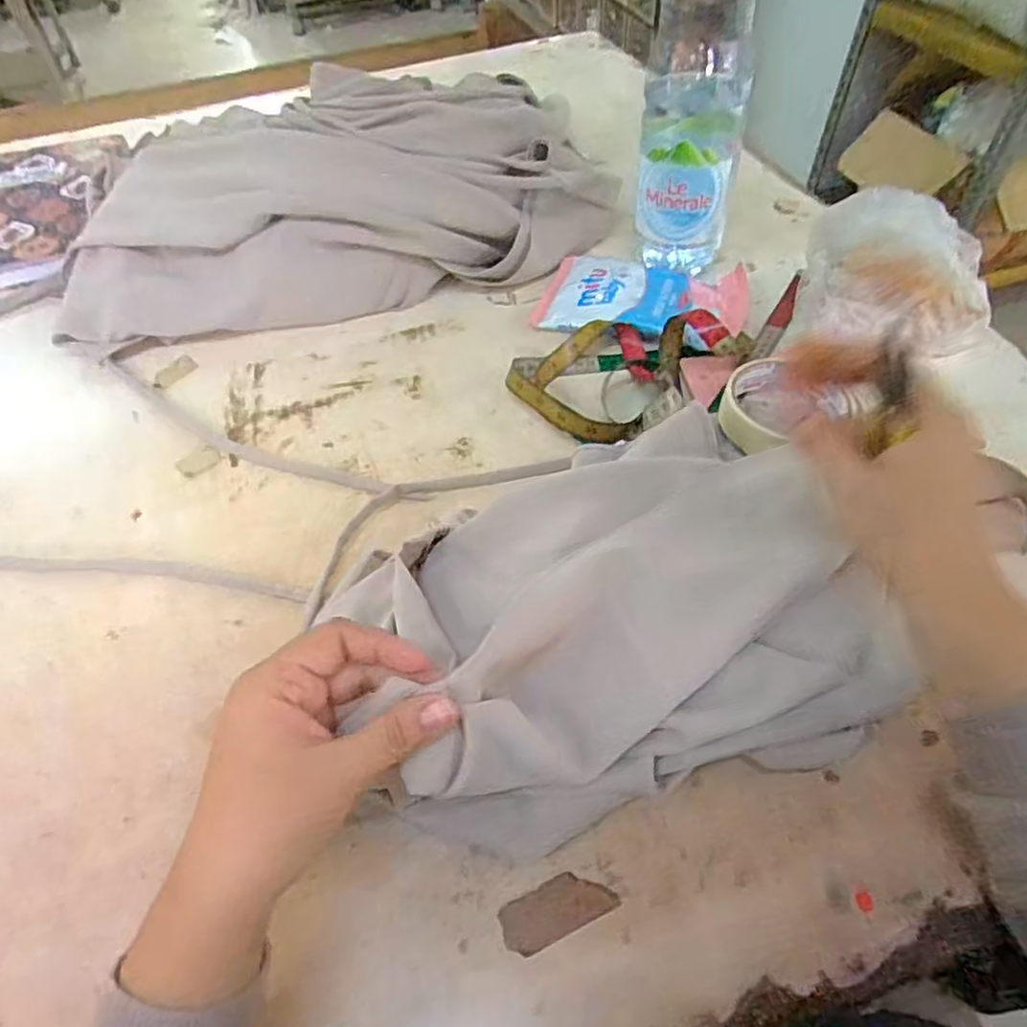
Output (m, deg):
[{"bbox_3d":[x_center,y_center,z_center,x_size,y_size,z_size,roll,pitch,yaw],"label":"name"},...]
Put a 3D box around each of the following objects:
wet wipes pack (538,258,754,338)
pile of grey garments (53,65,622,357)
[{"bbox_3d":[0.116,-0.193,0.588,0.176,0.024,0.098,13,54,13],"label":"wet wipes pack"},{"bbox_3d":[-0.162,-0.293,0.623,0.514,0.143,0.189,-11,52,-6],"label":"pile of grey garments"}]

